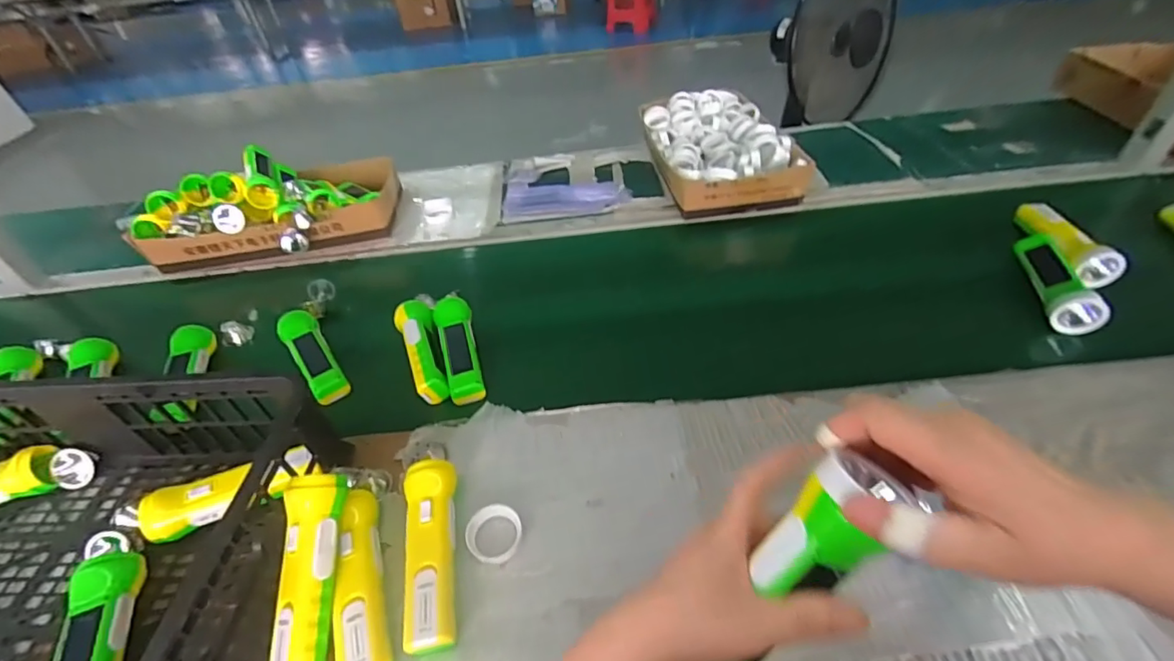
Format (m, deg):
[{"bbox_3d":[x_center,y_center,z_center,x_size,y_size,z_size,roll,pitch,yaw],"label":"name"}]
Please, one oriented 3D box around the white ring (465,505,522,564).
[{"bbox_3d":[-0.094,0.200,0.507,0.055,0.015,0.053,-3,43,3],"label":"white ring"}]

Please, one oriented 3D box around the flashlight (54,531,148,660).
[{"bbox_3d":[-0.431,0.271,0.450,0.061,0.042,0.200,-19,45,-14],"label":"flashlight"}]

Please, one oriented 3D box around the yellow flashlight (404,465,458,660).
[{"bbox_3d":[-0.147,0.207,0.486,0.047,0.035,0.175,-13,44,-7],"label":"yellow flashlight"}]

